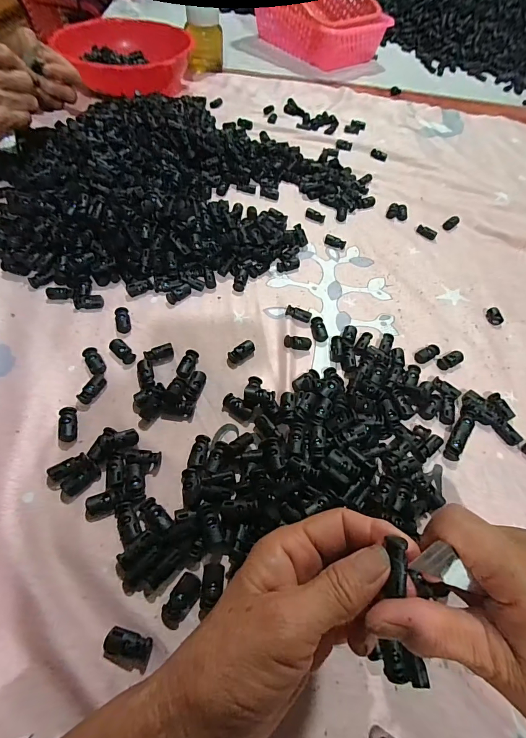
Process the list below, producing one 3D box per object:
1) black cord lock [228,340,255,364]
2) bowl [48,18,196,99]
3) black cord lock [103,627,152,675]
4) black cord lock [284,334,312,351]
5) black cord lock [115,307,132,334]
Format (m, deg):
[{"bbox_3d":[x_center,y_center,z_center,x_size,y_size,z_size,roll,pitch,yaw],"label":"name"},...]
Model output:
[{"bbox_3d":[-0.021,-0.017,0.349,0.026,0.010,0.013,-34,66,-22],"label":"black cord lock"},{"bbox_3d":[-0.253,-0.553,0.650,0.237,0.068,0.222,-1,58,-5],"label":"bowl"},{"bbox_3d":[-0.083,0.171,0.216,0.028,0.007,0.018,15,58,5],"label":"black cord lock"},{"bbox_3d":[0.035,-0.026,0.355,0.029,0.009,0.011,8,57,-15],"label":"black cord lock"},{"bbox_3d":[-0.141,-0.049,0.357,0.014,0.007,0.030,-17,61,-14],"label":"black cord lock"}]

